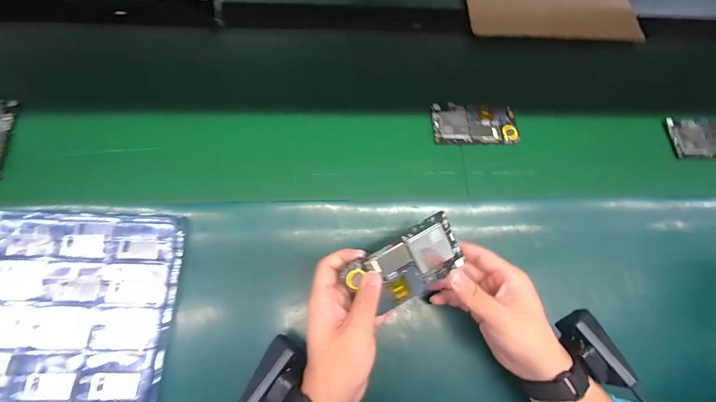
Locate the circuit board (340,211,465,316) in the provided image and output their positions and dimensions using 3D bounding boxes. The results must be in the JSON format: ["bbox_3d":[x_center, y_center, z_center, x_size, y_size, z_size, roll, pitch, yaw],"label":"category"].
[{"bbox_3d":[0.051,0.069,0.330,0.120,0.006,0.065,-29,101,-5],"label":"circuit board"}]

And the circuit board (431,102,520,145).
[{"bbox_3d":[0.173,-0.114,0.465,0.125,0.009,0.068,1,68,0],"label":"circuit board"}]

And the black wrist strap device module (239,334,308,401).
[{"bbox_3d":[-0.075,0.166,0.293,0.041,0.023,0.071,18,68,33],"label":"black wrist strap device module"}]

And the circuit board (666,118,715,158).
[{"bbox_3d":[0.540,-0.097,0.483,0.123,0.010,0.067,0,68,0],"label":"circuit board"}]

